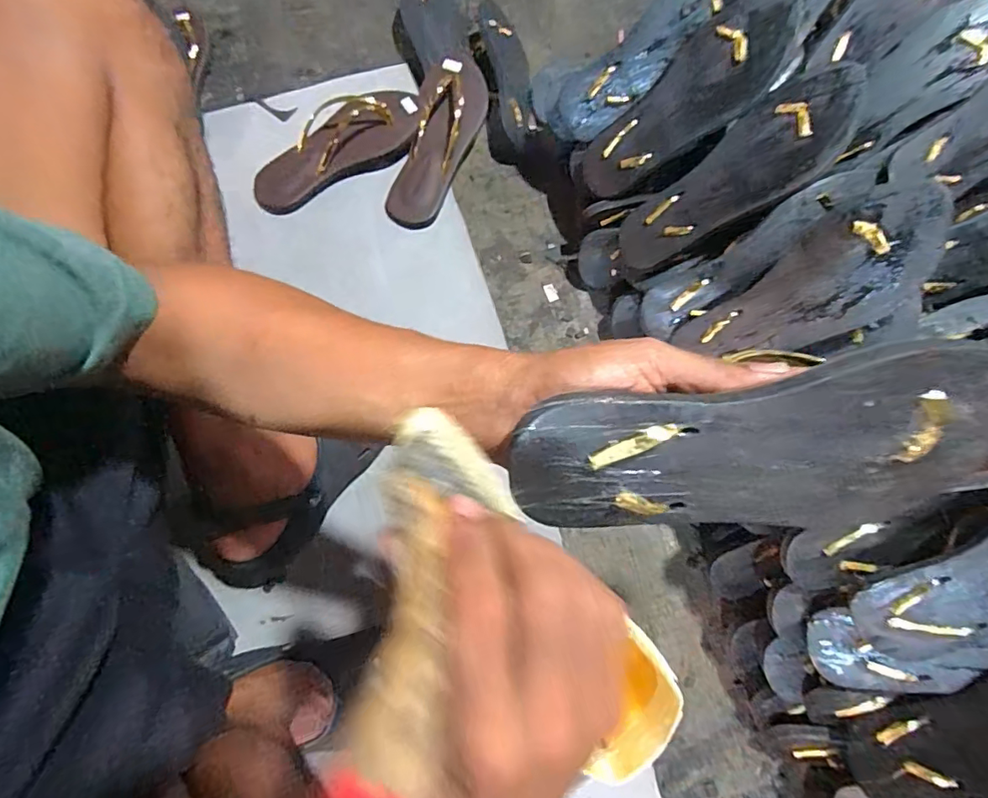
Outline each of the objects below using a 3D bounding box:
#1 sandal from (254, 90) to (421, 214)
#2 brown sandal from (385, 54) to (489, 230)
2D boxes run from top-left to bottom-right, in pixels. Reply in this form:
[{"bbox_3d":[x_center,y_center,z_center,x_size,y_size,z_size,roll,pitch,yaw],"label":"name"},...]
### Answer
[{"bbox_3d":[-0.209,-0.335,0.684,0.234,0.052,0.100,-27,77,-8],"label":"sandal"},{"bbox_3d":[-0.073,-0.340,0.699,0.090,0.064,0.235,15,75,2],"label":"brown sandal"}]

